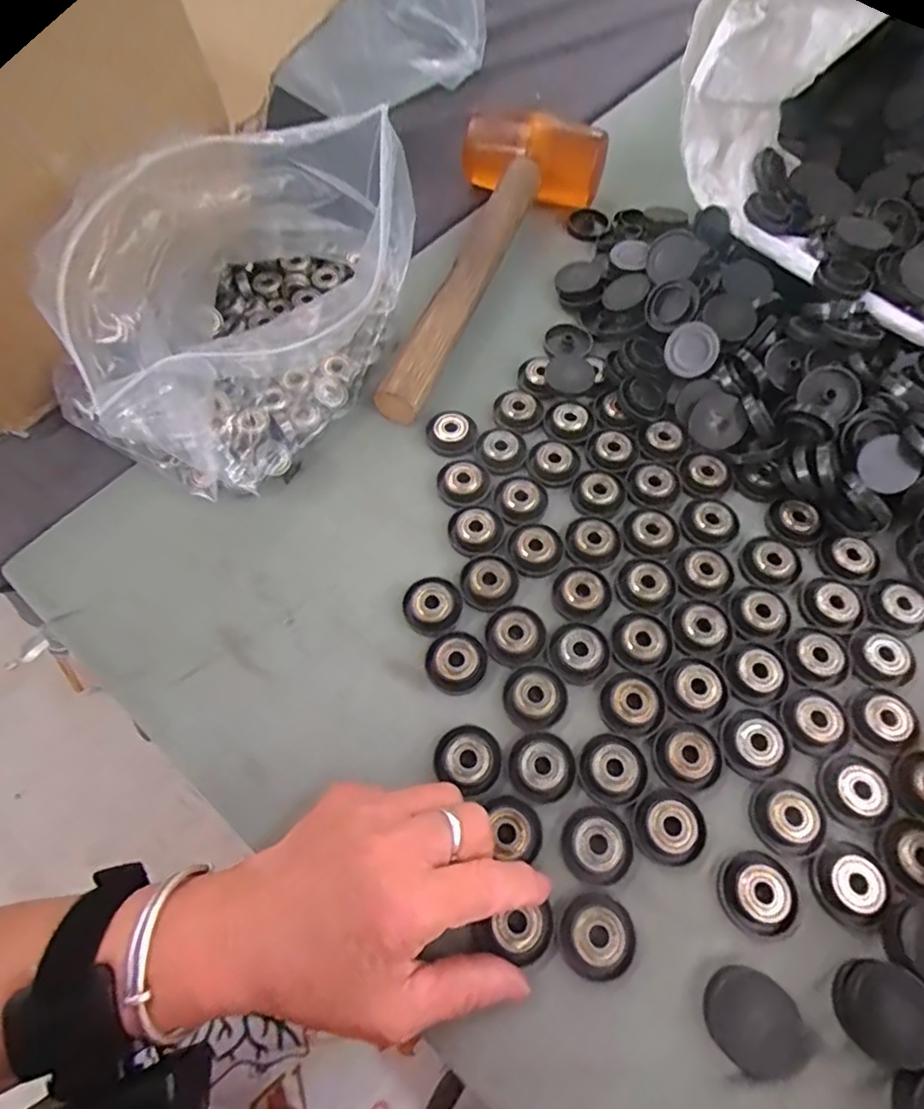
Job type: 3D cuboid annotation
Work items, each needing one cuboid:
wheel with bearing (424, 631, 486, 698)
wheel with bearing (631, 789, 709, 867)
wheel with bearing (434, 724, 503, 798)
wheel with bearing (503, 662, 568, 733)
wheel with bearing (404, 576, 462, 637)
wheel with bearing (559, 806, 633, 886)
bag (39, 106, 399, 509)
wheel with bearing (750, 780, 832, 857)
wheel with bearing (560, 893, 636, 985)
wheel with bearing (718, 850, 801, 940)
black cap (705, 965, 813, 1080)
[{"bbox_3d":[-0.003,0.056,0.308,0.030,0.009,0.031,0,63,0],"label":"wheel with bearing"},{"bbox_3d":[0.095,0.124,0.271,0.032,0.010,0.030,0,63,0],"label":"wheel with bearing"},{"bbox_3d":[0.003,0.098,0.286,0.031,0.010,0.029,0,63,0],"label":"wheel with bearing"},{"bbox_3d":[0.037,0.071,0.299,0.030,0.009,0.030,0,63,0],"label":"wheel with bearing"},{"bbox_3d":[-0.016,0.027,0.322,0.030,0.008,0.033,0,63,0],"label":"wheel with bearing"},{"bbox_3d":[0.061,0.131,0.267,0.031,0.008,0.030,0,63,0],"label":"wheel with bearing"},{"bbox_3d":[-0.126,-0.158,0.348,0.128,0.132,0.216,24,65,12],"label":"bag"},{"bbox_3d":[0.151,0.121,0.271,0.031,0.008,0.030,0,63,0],"label":"wheel with bearing"},{"bbox_3d":[0.058,0.162,0.251,0.031,0.008,0.031,0,63,0],"label":"wheel with bearing"},{"bbox_3d":[0.131,0.148,0.260,0.032,0.010,0.032,0,63,0],"label":"wheel with bearing"},{"bbox_3d":[0.117,0.187,0.235,0.031,0.013,0.036,-27,66,-13],"label":"black cap"}]

